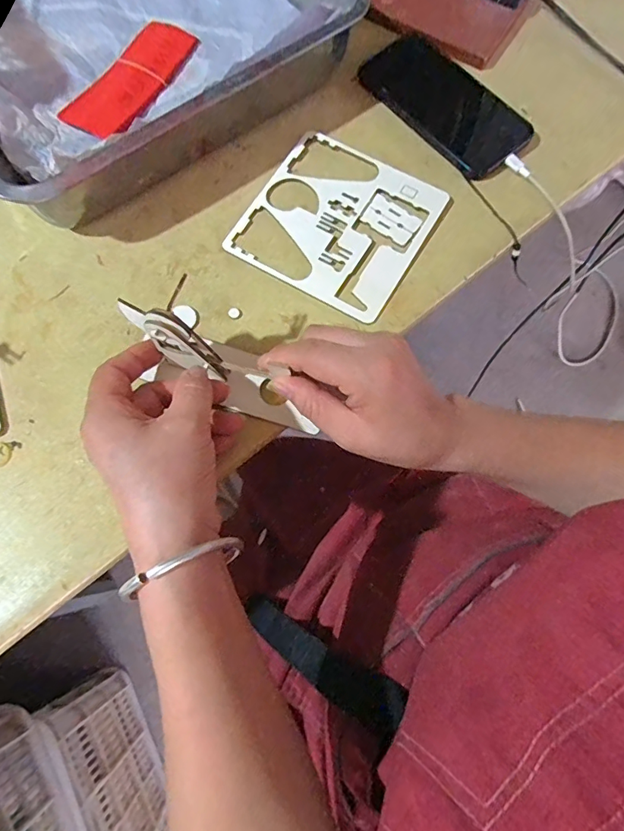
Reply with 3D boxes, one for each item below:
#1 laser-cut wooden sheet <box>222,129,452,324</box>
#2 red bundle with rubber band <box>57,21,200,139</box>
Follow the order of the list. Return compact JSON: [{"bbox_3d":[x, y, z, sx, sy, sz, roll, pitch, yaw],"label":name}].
[{"bbox_3d":[0.022,-0.164,0.394,0.143,0.006,0.143,30,75,7],"label":"laser-cut wooden sheet"},{"bbox_3d":[-0.160,-0.306,0.424,0.056,0.007,0.147,29,75,7],"label":"red bundle with rubber band"}]

